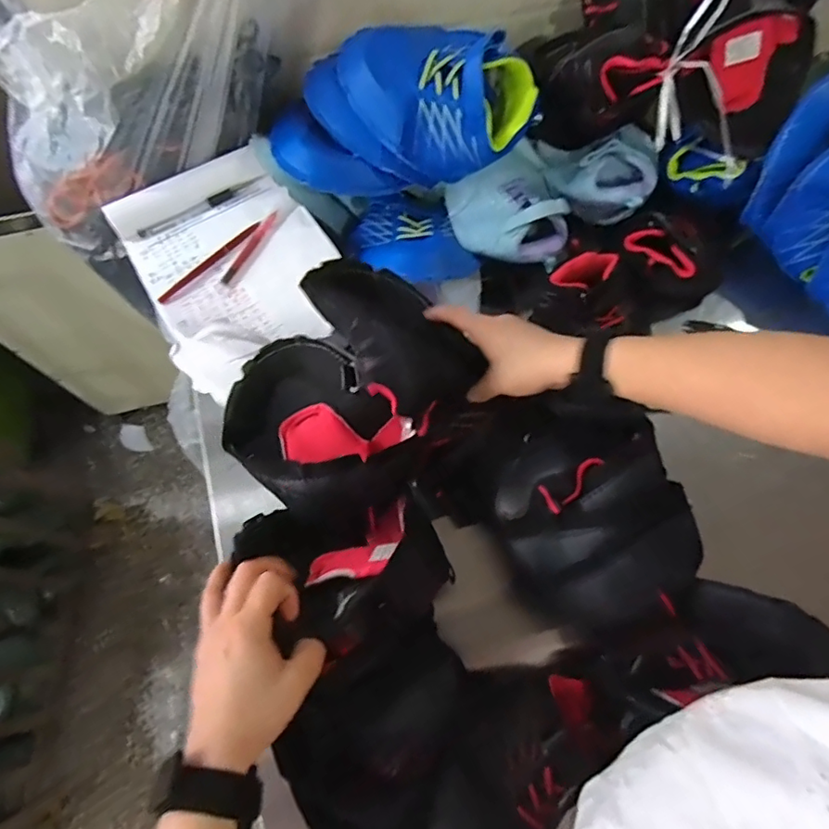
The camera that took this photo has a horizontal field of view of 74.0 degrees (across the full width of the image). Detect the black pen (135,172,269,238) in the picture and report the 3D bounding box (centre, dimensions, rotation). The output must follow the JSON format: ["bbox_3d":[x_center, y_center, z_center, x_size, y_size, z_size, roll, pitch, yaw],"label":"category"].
[{"bbox_3d":[-0.242,-0.239,0.628,0.152,0.008,0.013,-31,71,-11],"label":"black pen"}]

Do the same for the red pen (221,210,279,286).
[{"bbox_3d":[-0.179,-0.184,0.602,0.012,0.009,0.103,25,70,10],"label":"red pen"}]

